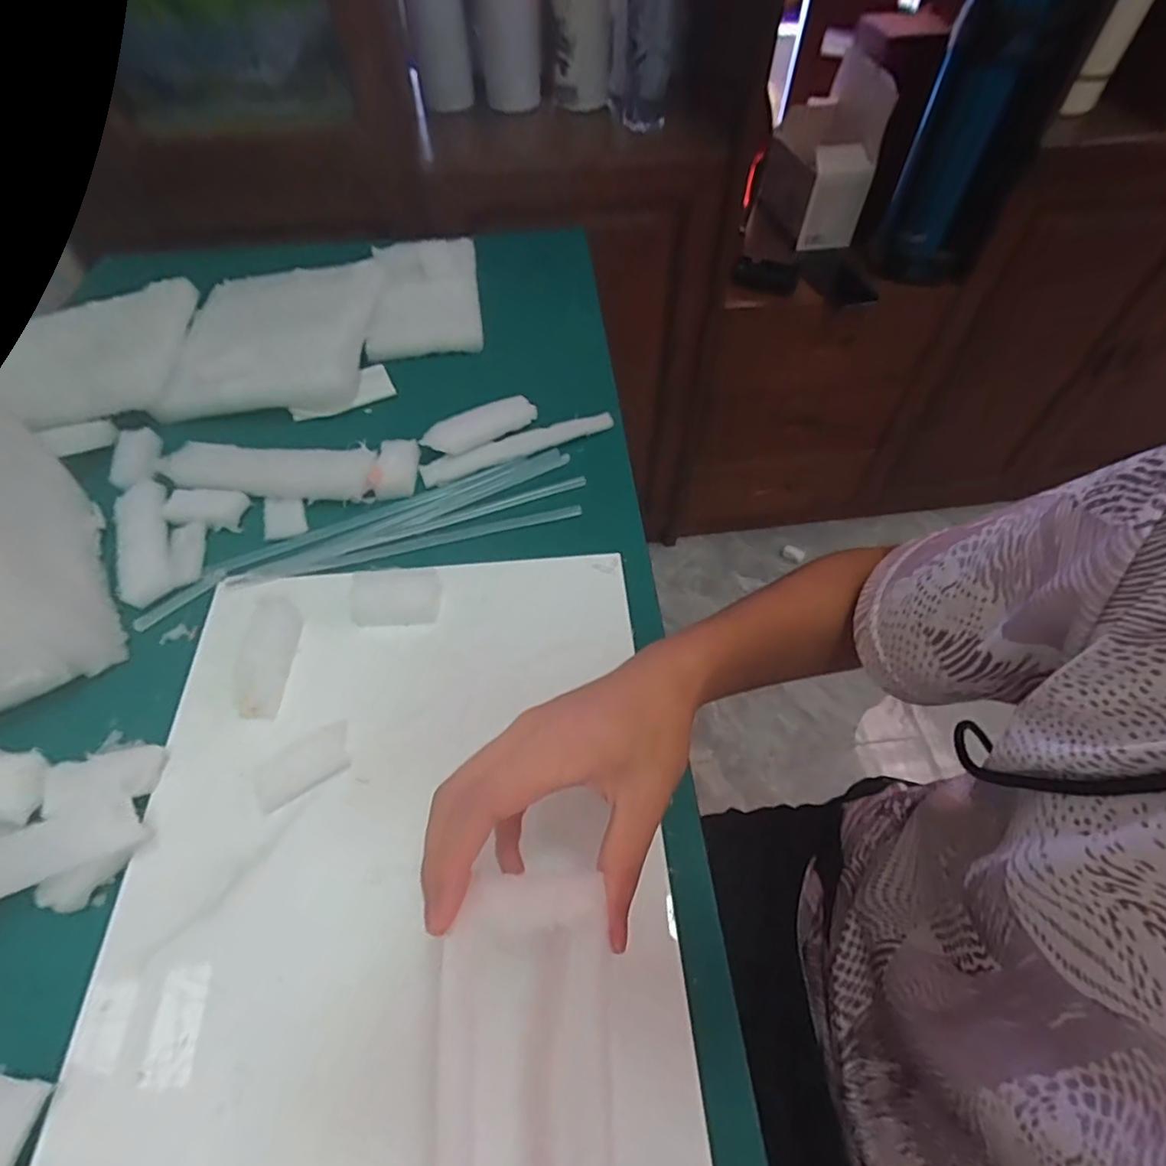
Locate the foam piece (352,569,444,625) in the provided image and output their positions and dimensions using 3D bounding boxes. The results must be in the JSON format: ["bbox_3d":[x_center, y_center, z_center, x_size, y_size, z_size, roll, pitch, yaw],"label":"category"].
[{"bbox_3d":[-0.134,0.008,0.435,0.063,0.006,0.048,-3,55,-2],"label":"foam piece"}]

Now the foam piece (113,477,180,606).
[{"bbox_3d":[-0.342,-0.033,0.470,0.040,0.014,0.119,-21,57,-14],"label":"foam piece"}]

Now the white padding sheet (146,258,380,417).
[{"bbox_3d":[-0.302,-0.251,0.595,0.171,0.025,0.206,-3,55,-2],"label":"white padding sheet"}]

